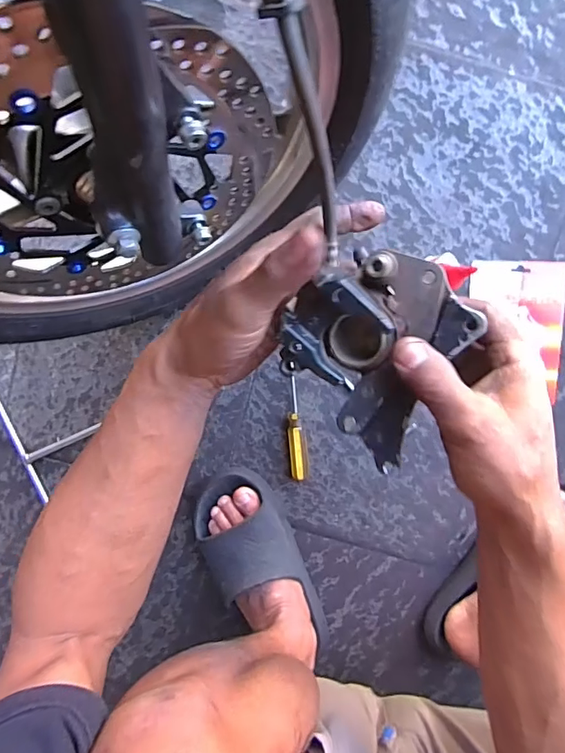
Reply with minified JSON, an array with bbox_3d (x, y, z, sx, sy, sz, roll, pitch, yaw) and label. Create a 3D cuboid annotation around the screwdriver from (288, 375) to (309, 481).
[{"bbox_3d":[0.017,0.059,0.606,0.024,0.023,0.148,-5,99,3],"label":"screwdriver"}]

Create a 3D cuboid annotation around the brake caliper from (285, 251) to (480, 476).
[{"bbox_3d":[0.063,-0.016,0.290,0.098,0.052,0.111,-42,93,5],"label":"brake caliper"}]

